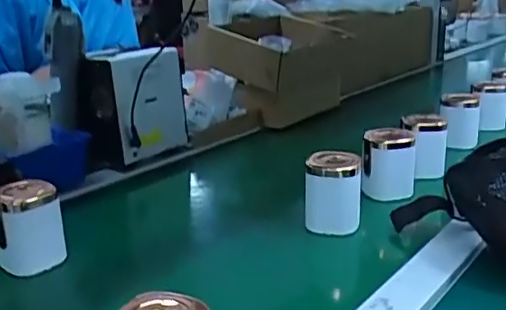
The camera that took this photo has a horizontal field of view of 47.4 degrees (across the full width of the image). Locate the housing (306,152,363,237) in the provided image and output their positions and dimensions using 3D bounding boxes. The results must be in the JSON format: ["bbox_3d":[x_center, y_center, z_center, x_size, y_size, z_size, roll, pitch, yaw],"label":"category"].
[{"bbox_3d":[0.083,0.037,0.592,0.056,0.073,0.052,3,20,13],"label":"housing"}]

